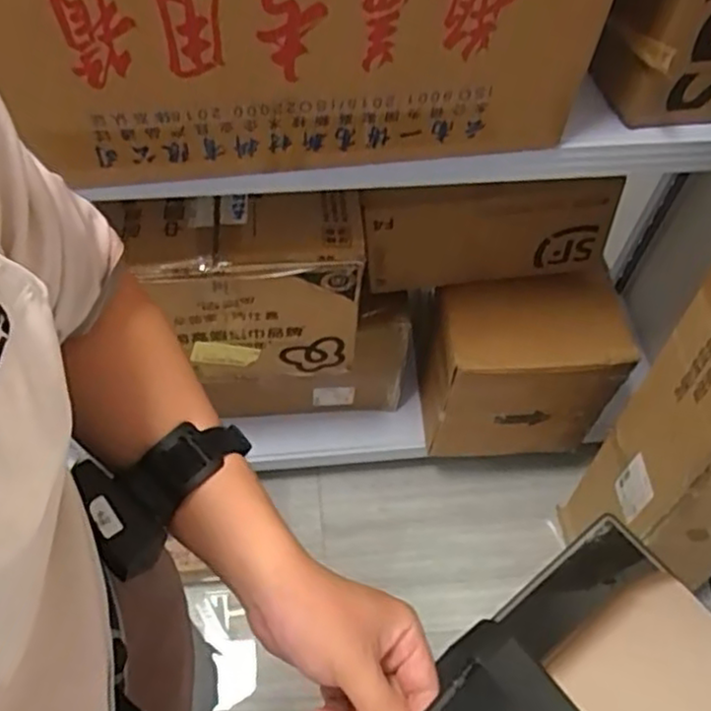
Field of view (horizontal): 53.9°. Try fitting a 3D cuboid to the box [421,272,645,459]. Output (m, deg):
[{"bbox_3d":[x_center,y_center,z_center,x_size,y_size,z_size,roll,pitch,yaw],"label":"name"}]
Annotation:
[{"bbox_3d":[0.274,0.041,1.273,0.346,0.381,0.156,-1,58,-3],"label":"box"}]

